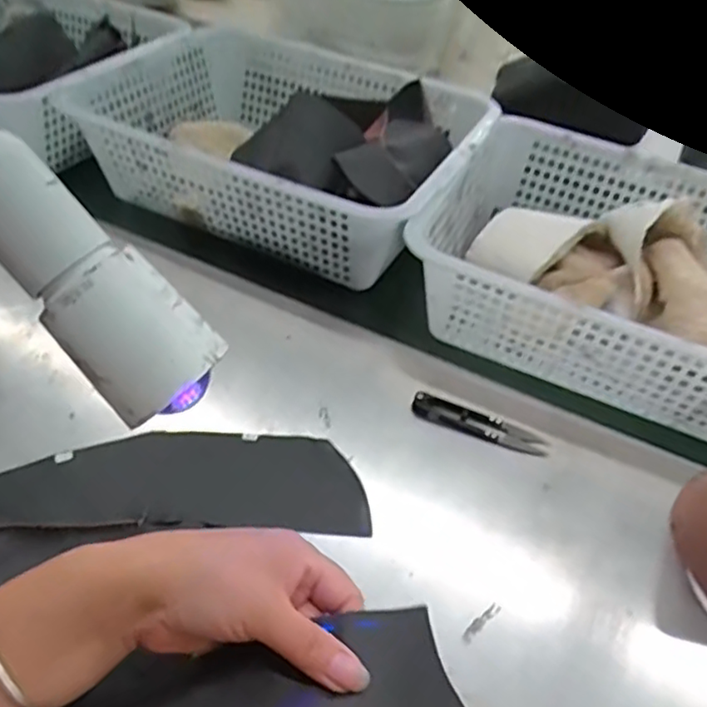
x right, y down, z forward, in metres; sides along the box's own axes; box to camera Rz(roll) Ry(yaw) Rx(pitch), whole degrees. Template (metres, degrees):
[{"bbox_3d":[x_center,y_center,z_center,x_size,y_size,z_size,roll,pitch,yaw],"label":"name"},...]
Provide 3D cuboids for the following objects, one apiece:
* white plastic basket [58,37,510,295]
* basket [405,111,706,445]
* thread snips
[{"bbox_3d":[-0.066,-0.225,0.689,0.376,0.104,0.287,24,47,15],"label":"white plastic basket"},{"bbox_3d":[0.264,-0.073,0.601,0.366,0.106,0.285,22,47,13],"label":"basket"},{"bbox_3d":[0.094,0.054,0.488,0.102,0.012,0.024,18,46,10],"label":"thread snips"}]

